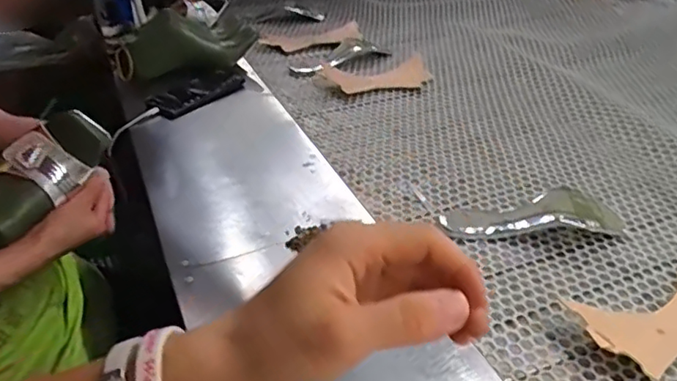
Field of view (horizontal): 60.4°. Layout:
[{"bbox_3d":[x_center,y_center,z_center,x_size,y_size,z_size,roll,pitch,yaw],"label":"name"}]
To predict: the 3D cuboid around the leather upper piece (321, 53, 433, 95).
[{"bbox_3d":[0.083,-0.230,1.145,0.205,0.008,0.143,-10,37,-16],"label":"leather upper piece"}]

